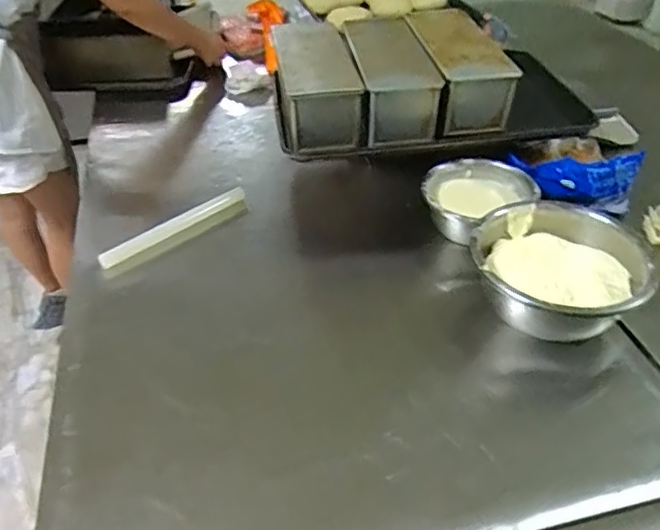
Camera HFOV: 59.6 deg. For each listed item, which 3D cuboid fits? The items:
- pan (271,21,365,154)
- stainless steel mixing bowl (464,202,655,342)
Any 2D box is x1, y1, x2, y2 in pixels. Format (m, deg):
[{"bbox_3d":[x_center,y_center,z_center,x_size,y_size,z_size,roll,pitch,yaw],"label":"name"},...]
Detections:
[{"bbox_3d":[-0.034,-0.370,1.152,0.133,0.121,0.382,-7,41,-7],"label":"pan"},{"bbox_3d":[0.331,0.010,0.867,0.228,0.116,0.245,0,41,0],"label":"stainless steel mixing bowl"}]

